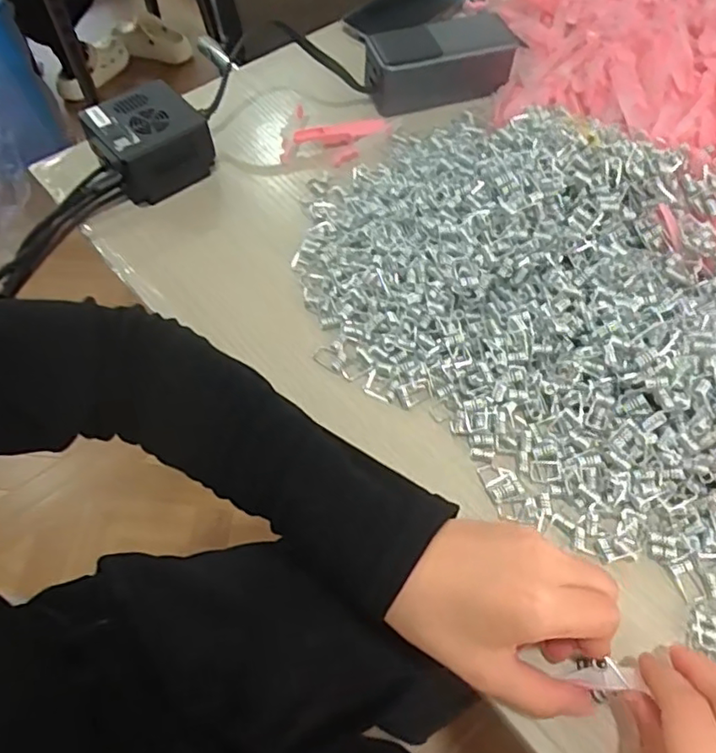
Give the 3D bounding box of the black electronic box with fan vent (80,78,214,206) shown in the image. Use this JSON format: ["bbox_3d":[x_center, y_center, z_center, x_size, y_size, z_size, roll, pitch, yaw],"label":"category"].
[{"bbox_3d":[-0.167,-0.186,0.479,0.077,0.060,0.078,-39,68,-20],"label":"black electronic box with fan vent"}]

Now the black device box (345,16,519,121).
[{"bbox_3d":[0.075,-0.288,0.534,0.139,0.054,0.063,-15,62,-9],"label":"black device box"}]

